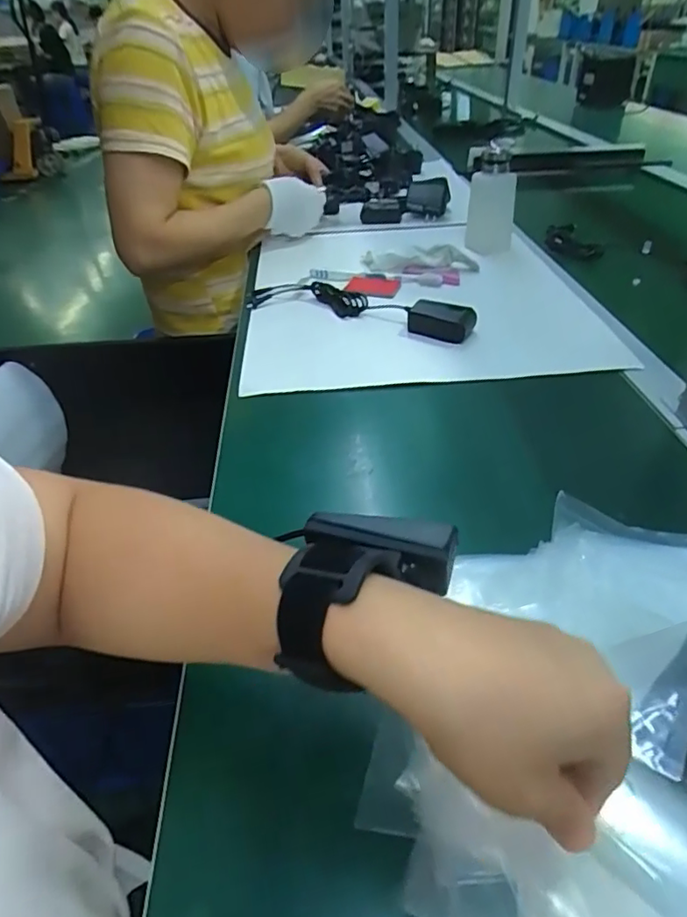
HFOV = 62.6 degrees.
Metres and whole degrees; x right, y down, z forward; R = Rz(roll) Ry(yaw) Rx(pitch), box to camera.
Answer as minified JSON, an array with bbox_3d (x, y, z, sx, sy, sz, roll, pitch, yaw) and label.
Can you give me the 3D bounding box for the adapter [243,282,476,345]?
[{"bbox_3d":[0.017,-0.197,0.705,0.301,0.033,0.076,16,42,23],"label":"adapter"}]

